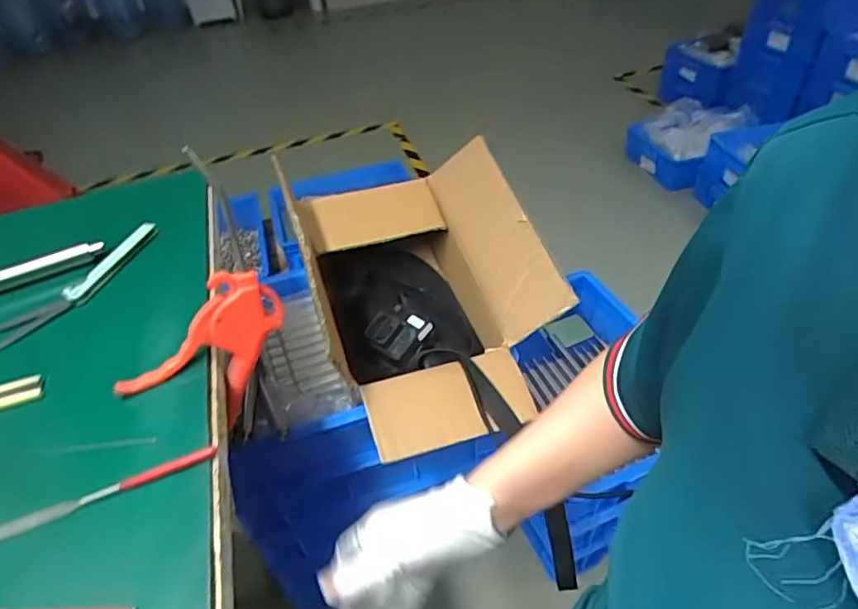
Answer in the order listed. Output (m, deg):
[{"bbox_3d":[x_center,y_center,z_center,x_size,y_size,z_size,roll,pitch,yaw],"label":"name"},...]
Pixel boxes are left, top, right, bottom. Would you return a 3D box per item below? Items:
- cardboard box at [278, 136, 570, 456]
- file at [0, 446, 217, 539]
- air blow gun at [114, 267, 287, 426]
[{"bbox_3d":[0.001,-0.022,0.687,0.274,0.180,0.353,-16,44,-12],"label":"cardboard box"},{"bbox_3d":[-0.220,0.122,0.340,0.172,0.011,0.012,-18,45,-14],"label":"file"},{"bbox_3d":[-0.165,0.036,0.407,0.128,0.090,0.035,-28,48,-23],"label":"air blow gun"}]

